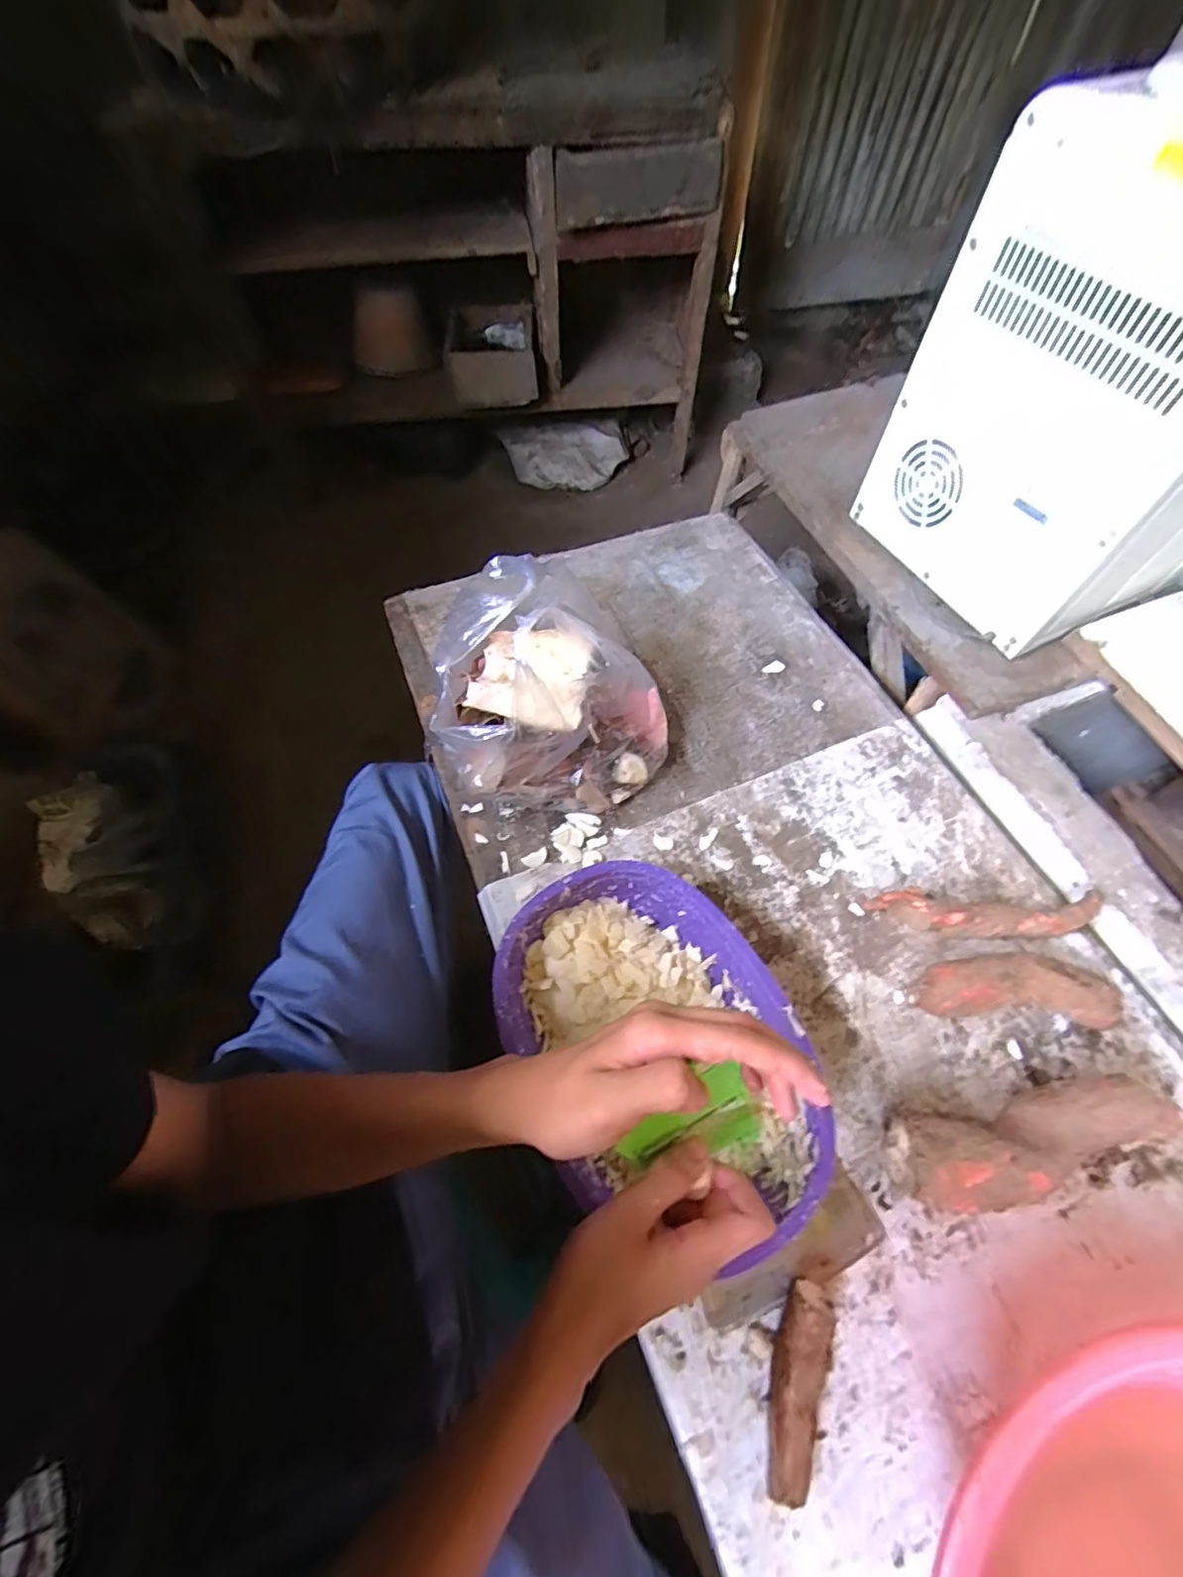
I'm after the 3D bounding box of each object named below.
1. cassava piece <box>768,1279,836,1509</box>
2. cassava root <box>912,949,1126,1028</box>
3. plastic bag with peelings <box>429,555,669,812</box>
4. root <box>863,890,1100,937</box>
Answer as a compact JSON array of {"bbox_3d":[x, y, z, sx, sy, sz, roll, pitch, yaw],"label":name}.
[{"bbox_3d":[0.142,0.417,0.409,0.037,0.038,0.117,19,62,10],"label":"cassava piece"},{"bbox_3d":[0.385,0.184,0.536,0.171,0.048,0.058,4,61,2],"label":"cassava root"},{"bbox_3d":[-0.036,-0.104,0.603,0.236,0.233,0.195,-3,61,-2],"label":"plastic bag with peelings"},{"bbox_3d":[0.390,0.124,0.575,0.227,0.036,0.043,1,61,0],"label":"root"}]

